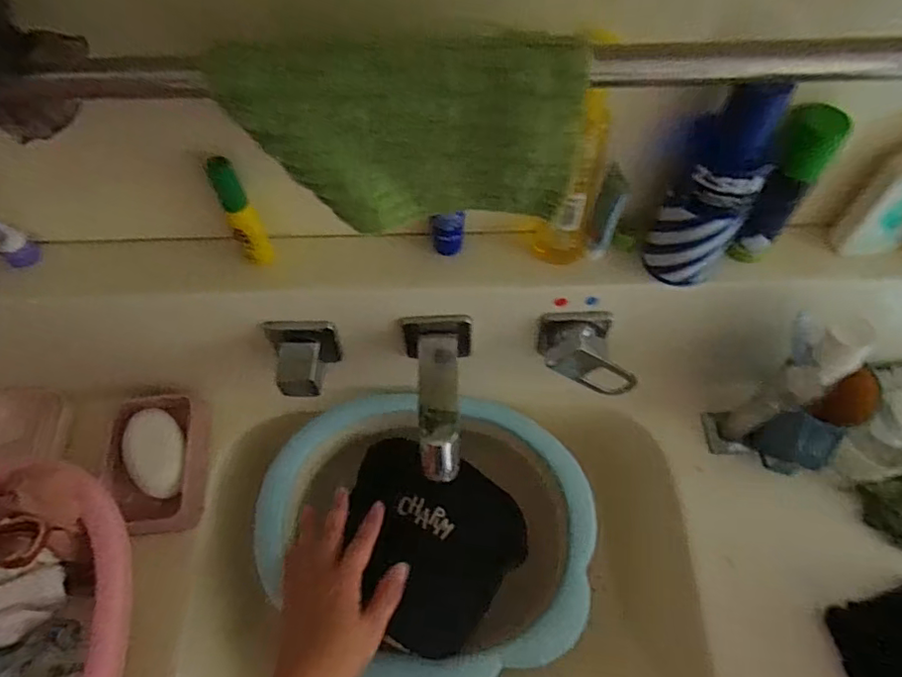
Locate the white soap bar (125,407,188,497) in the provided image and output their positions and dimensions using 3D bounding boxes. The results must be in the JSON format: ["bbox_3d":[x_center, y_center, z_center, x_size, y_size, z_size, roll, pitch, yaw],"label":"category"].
[{"bbox_3d":[-0.279,0.110,0.541,0.055,0.021,0.087,-23,64,-11],"label":"white soap bar"}]

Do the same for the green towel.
[{"bbox_3d":[-0.020,-0.103,0.294,0.167,0.104,0.027,-2,62,0],"label":"green towel"}]

